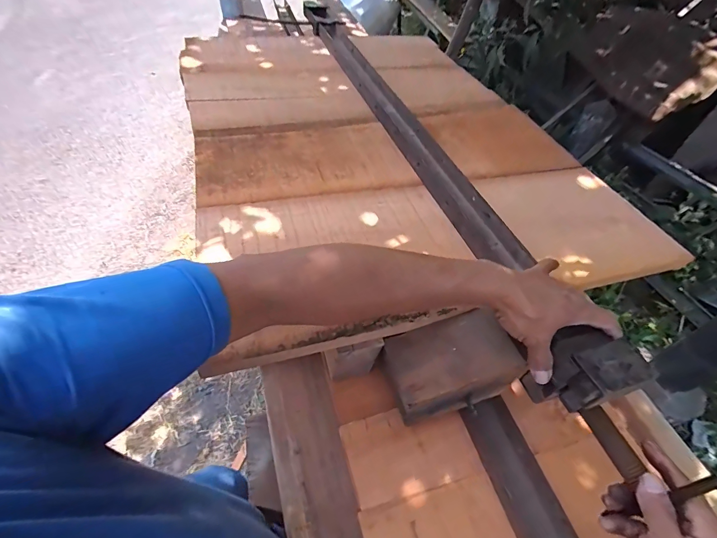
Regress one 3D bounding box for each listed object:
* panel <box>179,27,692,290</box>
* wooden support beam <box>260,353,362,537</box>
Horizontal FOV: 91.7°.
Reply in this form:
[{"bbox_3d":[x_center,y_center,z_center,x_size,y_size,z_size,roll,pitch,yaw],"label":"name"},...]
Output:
[{"bbox_3d":[0.022,-0.303,0.701,0.671,0.040,0.954,-12,53,-16],"label":"panel"},{"bbox_3d":[-0.028,0.330,0.384,0.088,0.051,0.476,-14,52,-11],"label":"wooden support beam"}]

